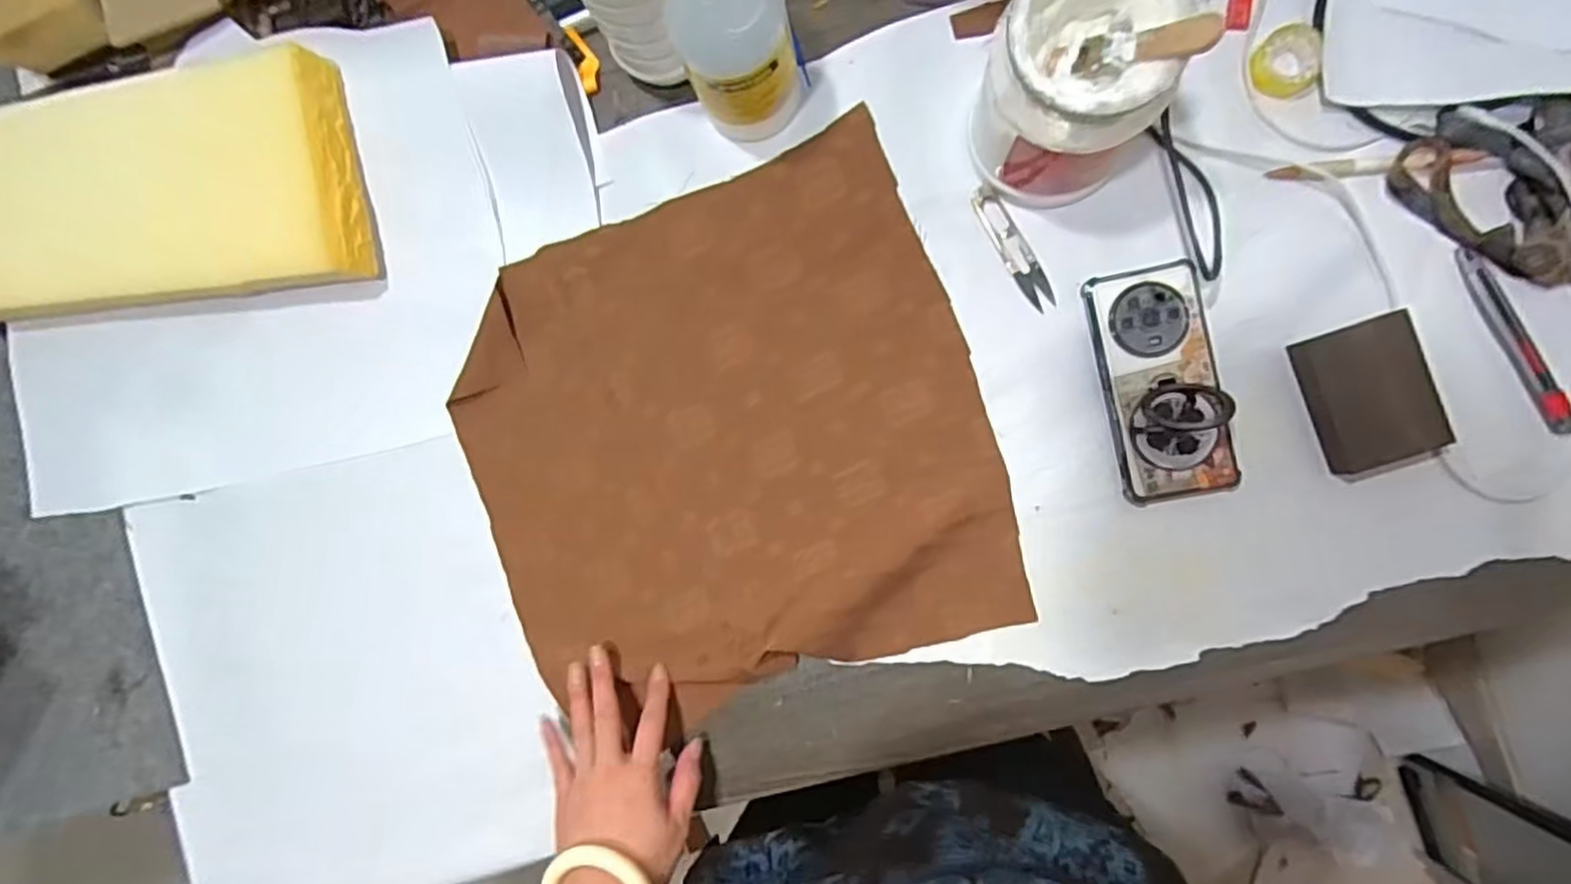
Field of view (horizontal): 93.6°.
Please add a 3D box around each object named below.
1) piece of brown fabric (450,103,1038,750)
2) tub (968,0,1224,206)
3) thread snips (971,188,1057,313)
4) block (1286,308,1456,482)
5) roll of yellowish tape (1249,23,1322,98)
[{"bbox_3d":[-0.051,0.004,0.590,0.403,0.031,0.396,-21,89,5],"label":"piece of brown fabric"},{"bbox_3d":[0.192,-0.238,0.494,0.106,0.159,0.111,0,91,5],"label":"tub"},{"bbox_3d":[0.178,-0.151,0.574,0.021,0.004,0.104,-29,88,5],"label":"thread snips"},{"bbox_3d":[0.424,-0.033,0.534,0.075,0.031,0.104,-18,89,5],"label":"block"},{"bbox_3d":[0.371,-0.282,0.547,0.043,0.011,0.048,-8,90,6],"label":"roll of yellowish tape"}]

